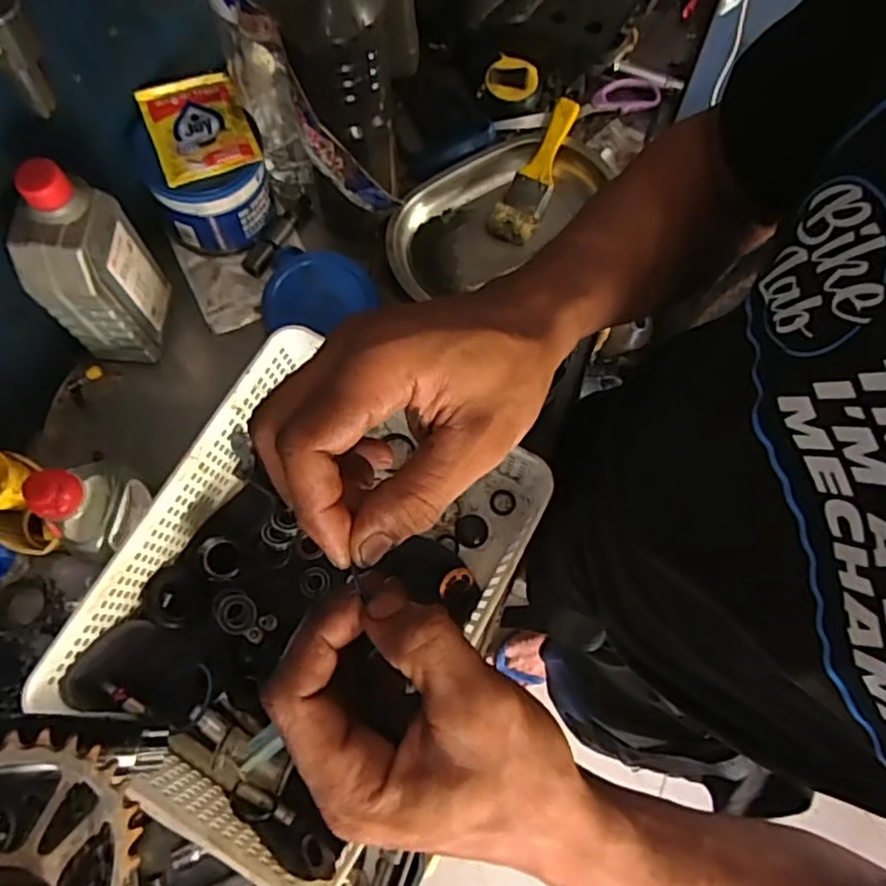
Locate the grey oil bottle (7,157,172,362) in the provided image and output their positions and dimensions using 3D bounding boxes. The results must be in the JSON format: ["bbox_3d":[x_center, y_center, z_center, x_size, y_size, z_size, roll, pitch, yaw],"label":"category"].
[{"bbox_3d":[-0.267,-0.134,0.514,0.054,0.168,0.085,7,73,1],"label":"grey oil bottle"}]

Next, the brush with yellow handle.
[{"bbox_3d":[0.090,-0.257,0.631,0.044,0.018,0.143,26,89,6],"label":"brush with yellow handle"}]

